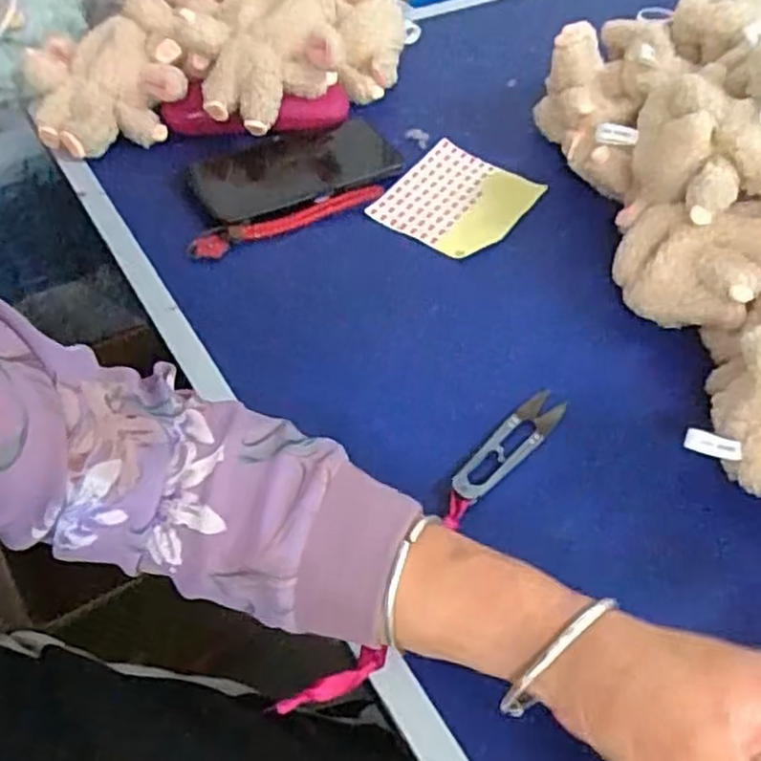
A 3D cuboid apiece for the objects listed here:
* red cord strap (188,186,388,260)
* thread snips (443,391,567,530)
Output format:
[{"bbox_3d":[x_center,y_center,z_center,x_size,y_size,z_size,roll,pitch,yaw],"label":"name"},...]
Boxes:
[{"bbox_3d":[-0.069,-0.119,0.560,0.153,0.017,0.018,-18,54,-18],"label":"red cord strap"},{"bbox_3d":[0.071,0.042,0.438,0.024,0.010,0.115,38,58,24],"label":"thread snips"}]

